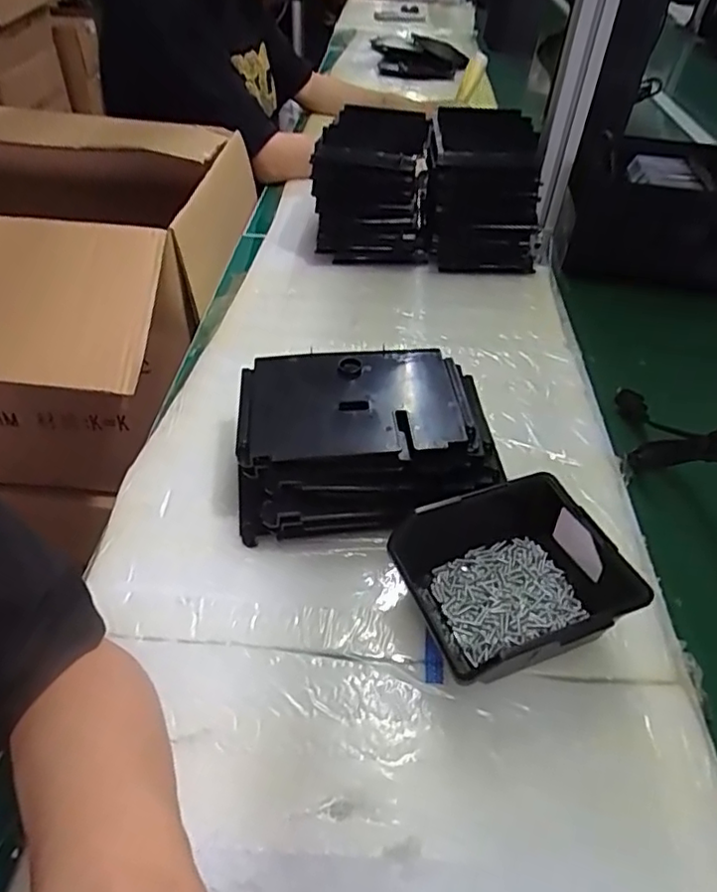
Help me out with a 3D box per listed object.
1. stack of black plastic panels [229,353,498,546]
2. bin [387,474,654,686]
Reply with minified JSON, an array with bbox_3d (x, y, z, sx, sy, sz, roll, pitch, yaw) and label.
[{"bbox_3d":[0.007,-0.001,0.514,0.202,0.081,0.149,-1,43,-4],"label":"stack of black plastic panels"},{"bbox_3d":[0.103,0.091,0.428,0.127,0.066,0.131,-15,46,-18],"label":"bin"}]

